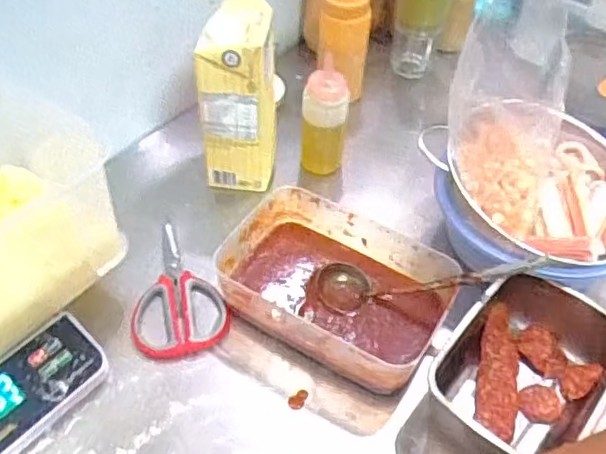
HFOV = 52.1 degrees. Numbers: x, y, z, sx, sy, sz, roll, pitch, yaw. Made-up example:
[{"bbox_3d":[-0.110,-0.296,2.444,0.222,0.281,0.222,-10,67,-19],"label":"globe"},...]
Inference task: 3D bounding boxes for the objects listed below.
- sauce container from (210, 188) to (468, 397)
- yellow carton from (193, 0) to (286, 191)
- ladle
[{"bbox_3d":[0.029,0.058,0.630,0.228,0.065,0.151,25,52,18],"label":"sauce container"},{"bbox_3d":[-0.070,-0.151,0.706,0.087,0.193,0.105,5,49,1],"label":"yellow carton"},{"bbox_3d":[0.119,0.056,0.603,0.217,0.033,0.051,-6,44,27],"label":"ladle"}]

